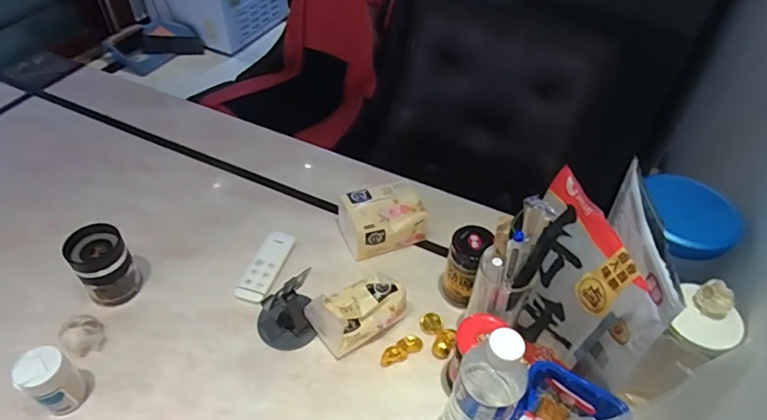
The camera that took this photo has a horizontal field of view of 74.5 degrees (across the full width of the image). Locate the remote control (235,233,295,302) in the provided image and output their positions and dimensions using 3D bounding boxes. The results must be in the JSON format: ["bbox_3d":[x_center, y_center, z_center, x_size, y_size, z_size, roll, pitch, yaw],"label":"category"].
[{"bbox_3d":[-0.183,0.086,0.783,0.051,0.016,0.134,14,48,11],"label":"remote control"}]

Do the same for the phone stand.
[{"bbox_3d":[-0.133,0.127,0.674,0.074,0.117,0.075,1,47,-1],"label":"phone stand"}]

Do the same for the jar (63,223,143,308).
[{"bbox_3d":[-0.379,0.076,0.687,0.068,0.095,0.066,1,47,-1],"label":"jar"}]

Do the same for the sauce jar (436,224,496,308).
[{"bbox_3d":[0.113,0.086,0.729,0.056,0.131,0.062,23,50,18],"label":"sauce jar"}]

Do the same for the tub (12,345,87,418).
[{"bbox_3d":[-0.398,0.205,0.606,0.055,0.092,0.051,1,47,-1],"label":"tub"}]

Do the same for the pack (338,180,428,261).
[{"bbox_3d":[-0.005,0.015,0.815,0.129,0.074,0.095,-15,50,-15],"label":"pack"}]

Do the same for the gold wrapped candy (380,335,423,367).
[{"bbox_3d":[0.024,0.191,0.689,0.064,0.018,0.024,-22,52,-21],"label":"gold wrapped candy"}]

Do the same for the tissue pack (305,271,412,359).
[{"bbox_3d":[-0.035,0.136,0.707,0.140,0.068,0.091,-20,51,-19],"label":"tissue pack"}]

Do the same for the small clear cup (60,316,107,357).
[{"bbox_3d":[-0.404,0.167,0.678,0.048,0.037,0.051,1,47,-1],"label":"small clear cup"}]

